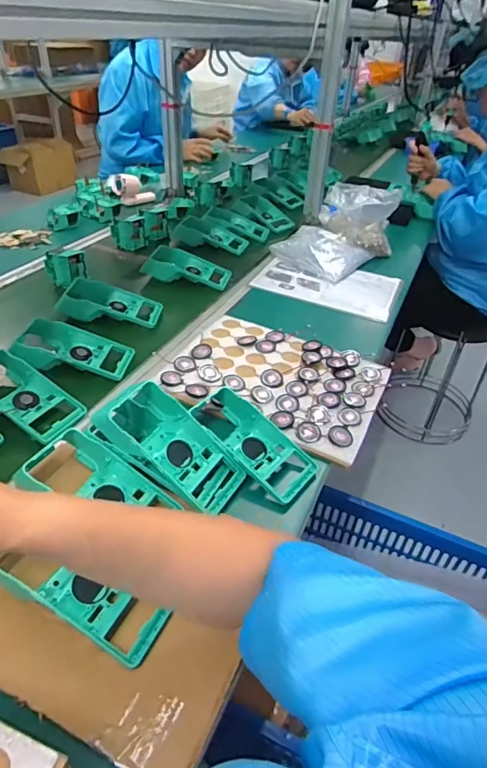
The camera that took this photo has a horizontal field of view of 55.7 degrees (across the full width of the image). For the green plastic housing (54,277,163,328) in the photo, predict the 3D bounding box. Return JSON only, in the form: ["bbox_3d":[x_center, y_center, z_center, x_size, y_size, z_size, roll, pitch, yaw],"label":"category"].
[{"bbox_3d":[-0.253,-0.155,0.877,0.189,0.047,0.094,6,37,3],"label":"green plastic housing"}]

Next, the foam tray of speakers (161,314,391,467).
[{"bbox_3d":[0.050,-0.011,0.729,0.312,0.021,0.244,21,41,18],"label":"foam tray of speakers"}]

